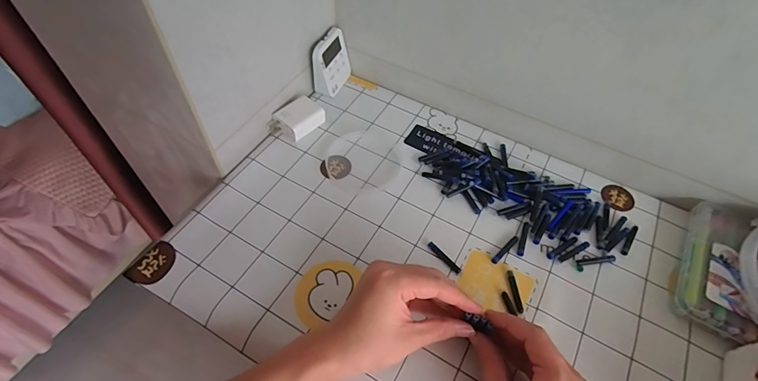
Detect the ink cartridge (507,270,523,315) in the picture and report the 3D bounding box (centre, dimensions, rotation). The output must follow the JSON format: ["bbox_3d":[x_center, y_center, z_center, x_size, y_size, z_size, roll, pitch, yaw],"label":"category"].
[{"bbox_3d":[0.147,0.108,0.424,0.008,0.005,0.047,0,55,-3],"label":"ink cartridge"}]

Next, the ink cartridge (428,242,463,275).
[{"bbox_3d":[0.075,0.076,0.446,0.007,0.006,0.049,-37,64,-25],"label":"ink cartridge"}]

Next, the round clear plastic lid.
[{"bbox_3d":[-0.020,-0.043,0.529,0.104,0.004,0.107,1,55,-2],"label":"round clear plastic lid"}]

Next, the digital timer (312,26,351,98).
[{"bbox_3d":[-0.070,-0.191,0.589,0.032,0.079,0.077,21,56,12],"label":"digital timer"}]

